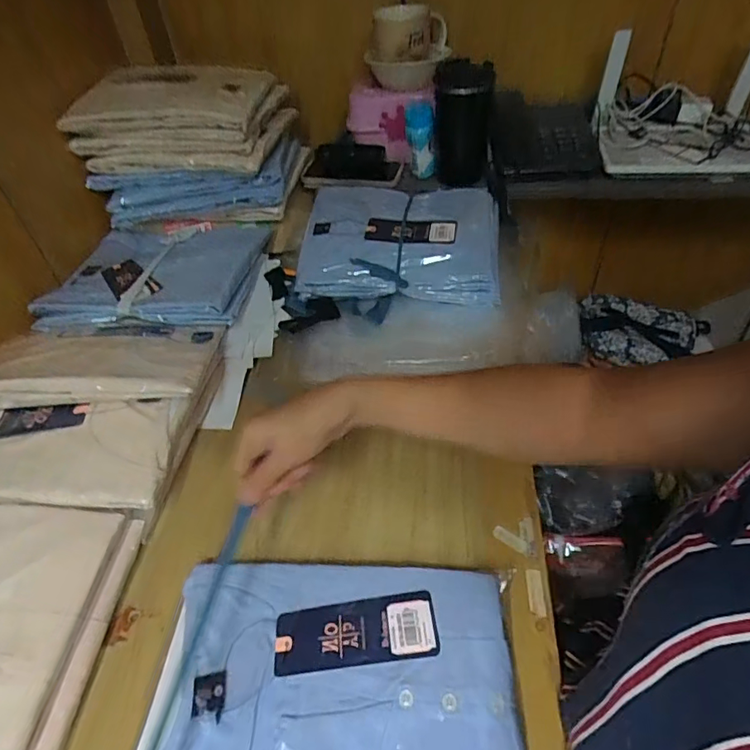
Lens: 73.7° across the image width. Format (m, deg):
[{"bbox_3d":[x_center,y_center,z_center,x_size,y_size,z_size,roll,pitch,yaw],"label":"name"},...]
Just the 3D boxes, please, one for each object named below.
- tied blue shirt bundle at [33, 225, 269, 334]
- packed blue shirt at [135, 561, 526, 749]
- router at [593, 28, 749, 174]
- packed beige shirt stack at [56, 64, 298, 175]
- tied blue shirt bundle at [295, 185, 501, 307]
[{"bbox_3d":[-0.295,-0.140,0.687,0.268,0.048,0.226,-2,45,3],"label":"tied blue shirt bundle"},{"bbox_3d":[-0.032,0.234,0.340,0.255,0.027,0.206,-1,45,4],"label":"packed blue shirt"},{"bbox_3d":[0.456,-0.391,0.719,0.232,0.140,0.143,4,45,9],"label":"router"},{"bbox_3d":[-0.277,-0.380,0.730,0.268,0.086,0.181,3,45,8],"label":"packed beige shirt stack"},{"bbox_3d":[0.035,-0.178,0.695,0.267,0.074,0.227,2,45,7],"label":"tied blue shirt bundle"}]

